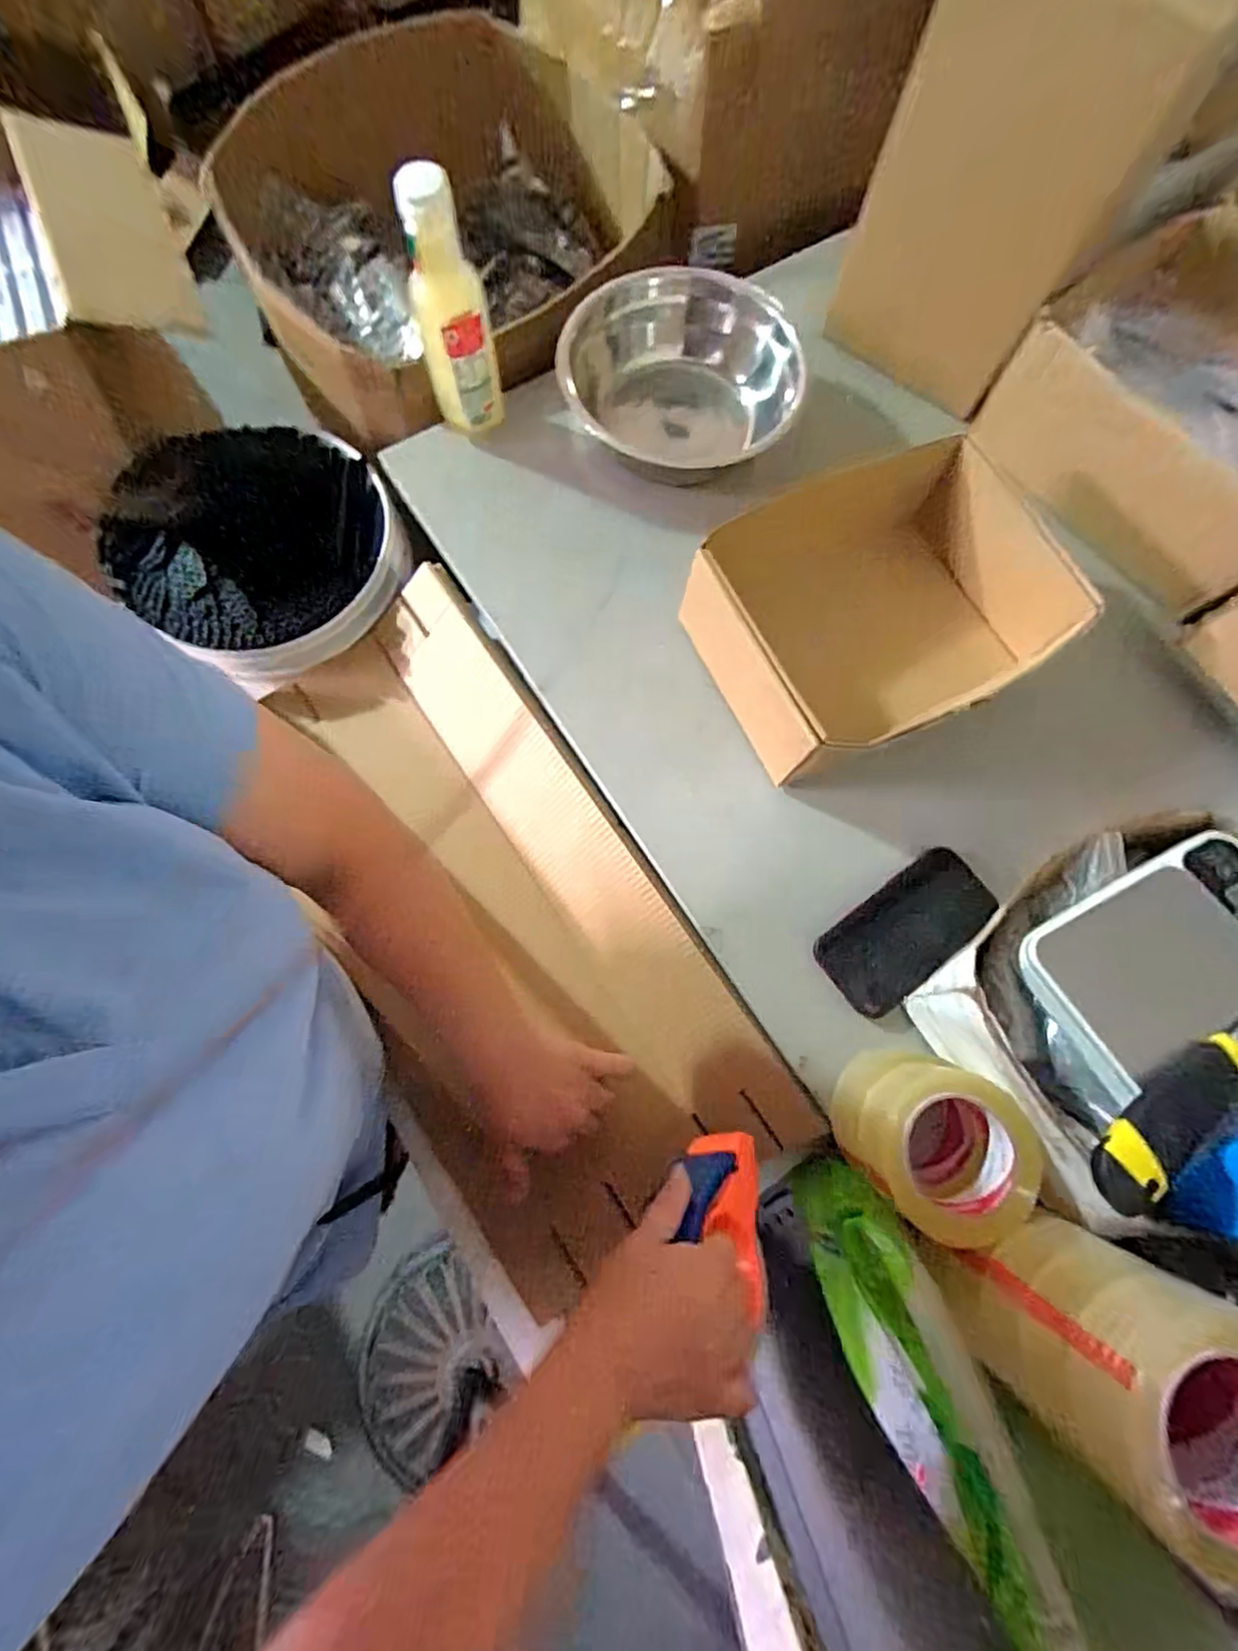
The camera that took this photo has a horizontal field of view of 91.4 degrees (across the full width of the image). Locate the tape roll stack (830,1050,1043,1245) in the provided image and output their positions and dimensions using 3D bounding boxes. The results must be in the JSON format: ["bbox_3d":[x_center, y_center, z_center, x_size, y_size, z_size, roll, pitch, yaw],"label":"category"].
[{"bbox_3d":[0.233,0.235,0.462,0.123,0.081,0.111,43,78,9],"label":"tape roll stack"}]

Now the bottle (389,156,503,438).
[{"bbox_3d":[-0.157,-0.471,0.572,0.067,0.213,0.055,-15,76,-6],"label":"bottle"}]

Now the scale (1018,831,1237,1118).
[{"bbox_3d":[0.420,0.104,0.444,0.216,0.028,0.140,-28,68,-4],"label":"scale"}]

